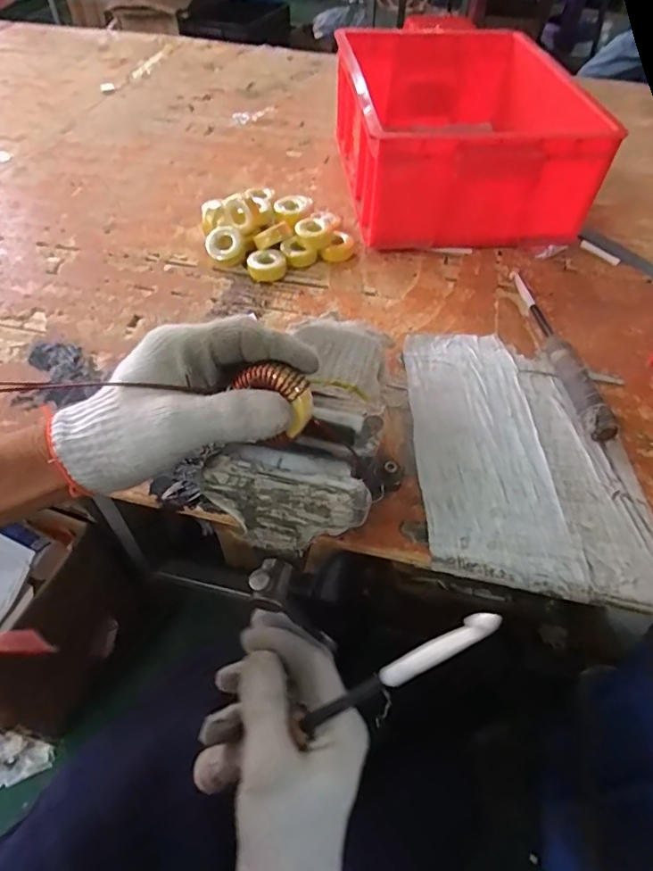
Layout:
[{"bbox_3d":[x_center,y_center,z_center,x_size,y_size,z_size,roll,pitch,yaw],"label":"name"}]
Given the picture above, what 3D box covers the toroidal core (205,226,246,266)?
[{"bbox_3d":[-0.129,-0.243,0.667,0.048,0.014,0.049,-28,92,6],"label":"toroidal core"}]

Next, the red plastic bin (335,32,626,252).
[{"bbox_3d":[0.205,-0.456,0.788,0.355,0.149,0.435,0,51,-3],"label":"red plastic bin"}]

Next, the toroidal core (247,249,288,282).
[{"bbox_3d":[-0.075,-0.215,0.661,0.050,0.023,0.042,-2,51,-4],"label":"toroidal core"}]

